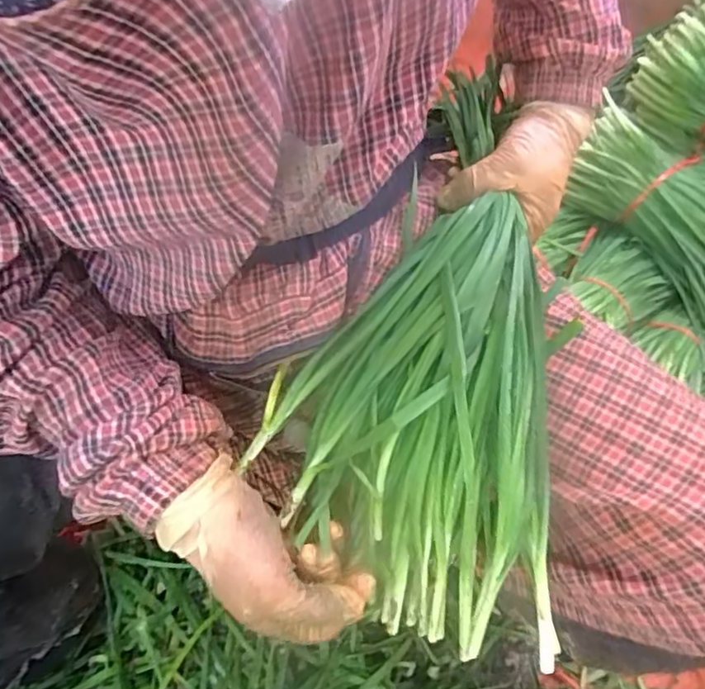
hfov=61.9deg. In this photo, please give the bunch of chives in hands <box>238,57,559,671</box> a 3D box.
[{"bbox_3d":[0.038,-0.010,0.427,0.178,0.090,0.394,4,64,1],"label":"bunch of chives in hands"}]

